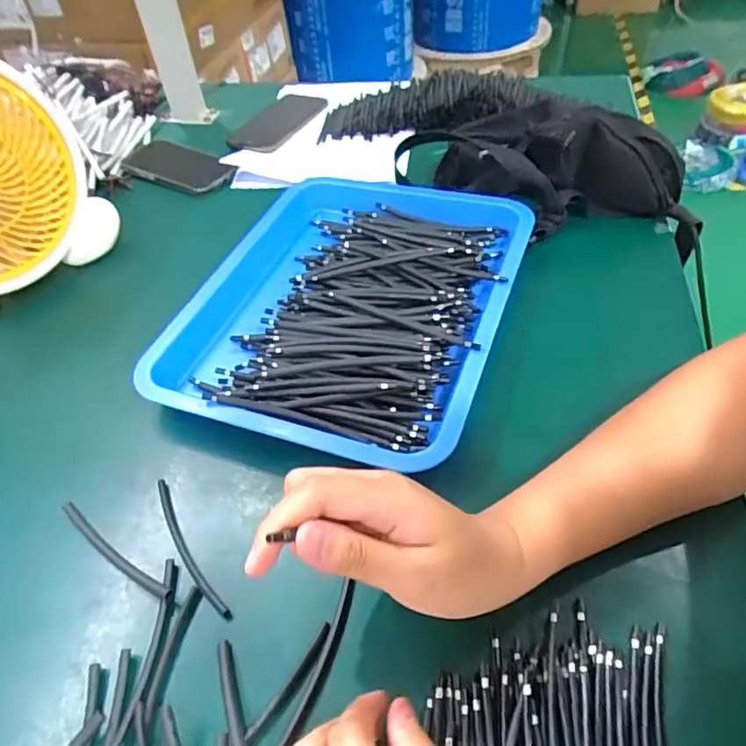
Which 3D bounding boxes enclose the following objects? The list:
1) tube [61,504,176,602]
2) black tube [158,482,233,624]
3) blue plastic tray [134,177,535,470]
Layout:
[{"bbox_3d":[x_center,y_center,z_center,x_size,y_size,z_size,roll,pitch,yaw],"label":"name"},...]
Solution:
[{"bbox_3d":[-0.174,0.121,0.381,0.117,0.015,0.013,26,56,26],"label":"tube"},{"bbox_3d":[-0.125,0.114,0.376,0.014,0.004,0.119,-29,52,-19],"label":"black tube"},{"bbox_3d":[-0.023,-0.072,0.512,0.279,0.036,0.334,15,52,18],"label":"blue plastic tray"}]

